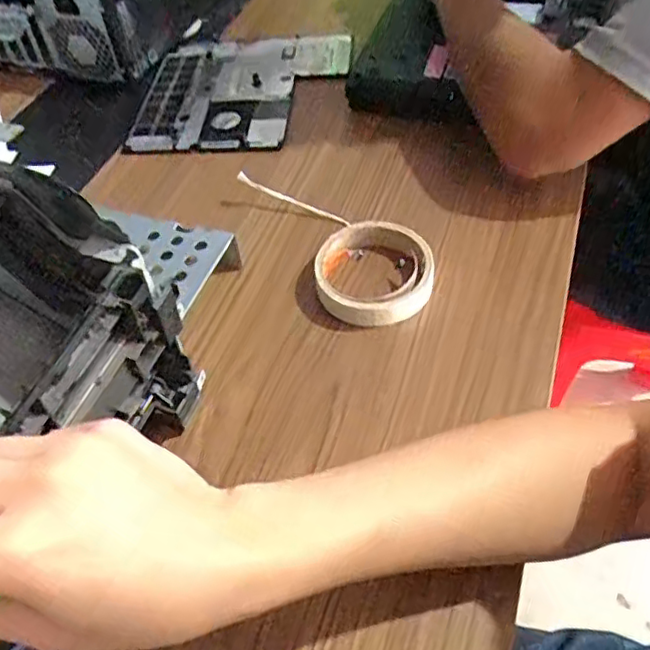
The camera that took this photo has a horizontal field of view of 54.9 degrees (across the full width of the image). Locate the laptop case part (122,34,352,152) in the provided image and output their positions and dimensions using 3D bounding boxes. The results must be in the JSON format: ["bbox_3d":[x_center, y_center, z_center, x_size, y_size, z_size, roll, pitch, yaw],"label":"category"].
[{"bbox_3d":[-0.084,-0.249,0.657,0.206,0.013,0.221,2,51,5],"label":"laptop case part"}]

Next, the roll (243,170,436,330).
[{"bbox_3d":[0.014,-0.069,0.487,0.090,0.032,0.186,-20,52,-13],"label":"roll"}]

